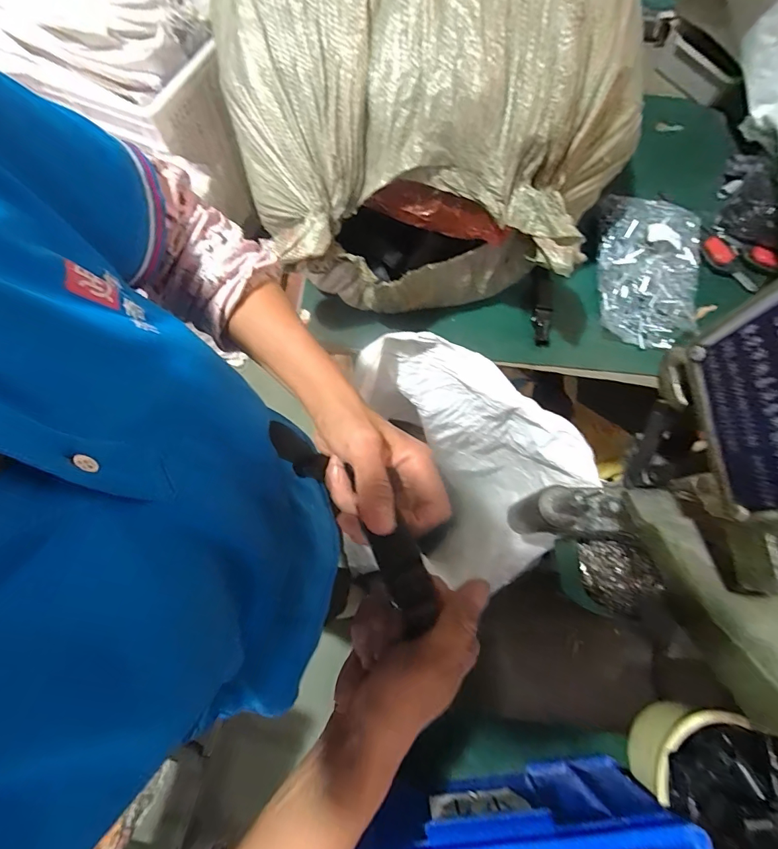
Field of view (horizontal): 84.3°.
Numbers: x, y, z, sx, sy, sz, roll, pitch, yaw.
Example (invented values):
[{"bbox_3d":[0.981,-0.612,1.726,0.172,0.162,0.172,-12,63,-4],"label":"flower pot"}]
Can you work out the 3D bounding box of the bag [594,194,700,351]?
[{"bbox_3d":[0.365,-0.222,0.604,0.117,0.085,0.210,5,72,-1],"label":"bag"}]

